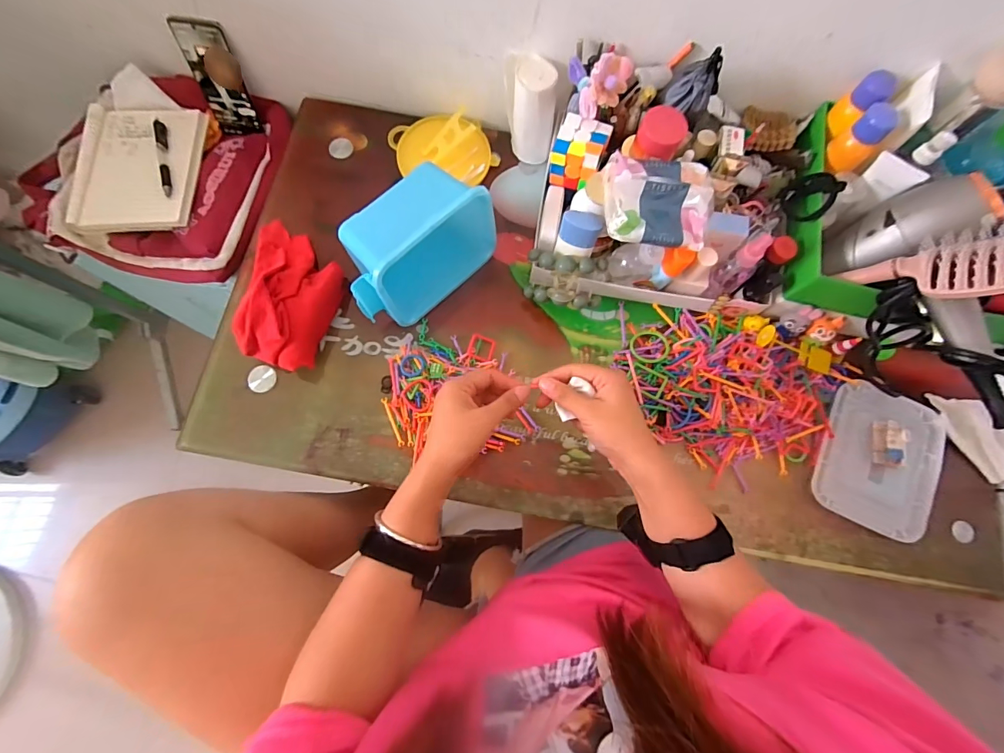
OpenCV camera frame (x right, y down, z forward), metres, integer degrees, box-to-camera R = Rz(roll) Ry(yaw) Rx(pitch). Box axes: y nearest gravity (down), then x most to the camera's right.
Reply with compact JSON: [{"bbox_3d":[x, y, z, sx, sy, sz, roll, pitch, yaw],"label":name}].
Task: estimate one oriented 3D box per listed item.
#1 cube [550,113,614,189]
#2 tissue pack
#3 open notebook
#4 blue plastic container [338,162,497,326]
[{"bbox_3d":[0.093,-0.267,0.522,0.057,0.050,0.063,23,76,4],"label":"cube"},{"bbox_3d":[0.166,-0.186,0.463,0.114,0.044,0.088,4,78,1],"label":"tissue pack"},{"bbox_3d":[-0.531,-0.306,0.636,0.167,0.025,0.195,-1,78,0],"label":"open notebook"},{"bbox_3d":[-0.107,-0.159,0.534,0.188,0.120,0.106,-41,81,-8],"label":"blue plastic container"}]

